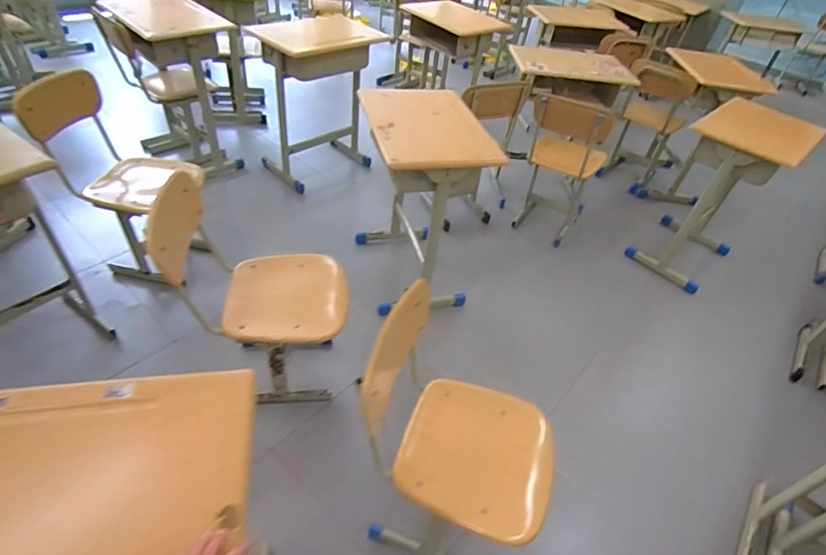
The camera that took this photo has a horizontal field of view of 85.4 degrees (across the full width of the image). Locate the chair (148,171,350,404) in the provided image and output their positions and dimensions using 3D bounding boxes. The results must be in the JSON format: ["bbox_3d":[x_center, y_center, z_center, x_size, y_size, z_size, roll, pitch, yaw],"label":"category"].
[{"bbox_3d":[-0.459,0.060,1.452,0.469,0.782,0.343,-6,45,-15],"label":"chair"}]

